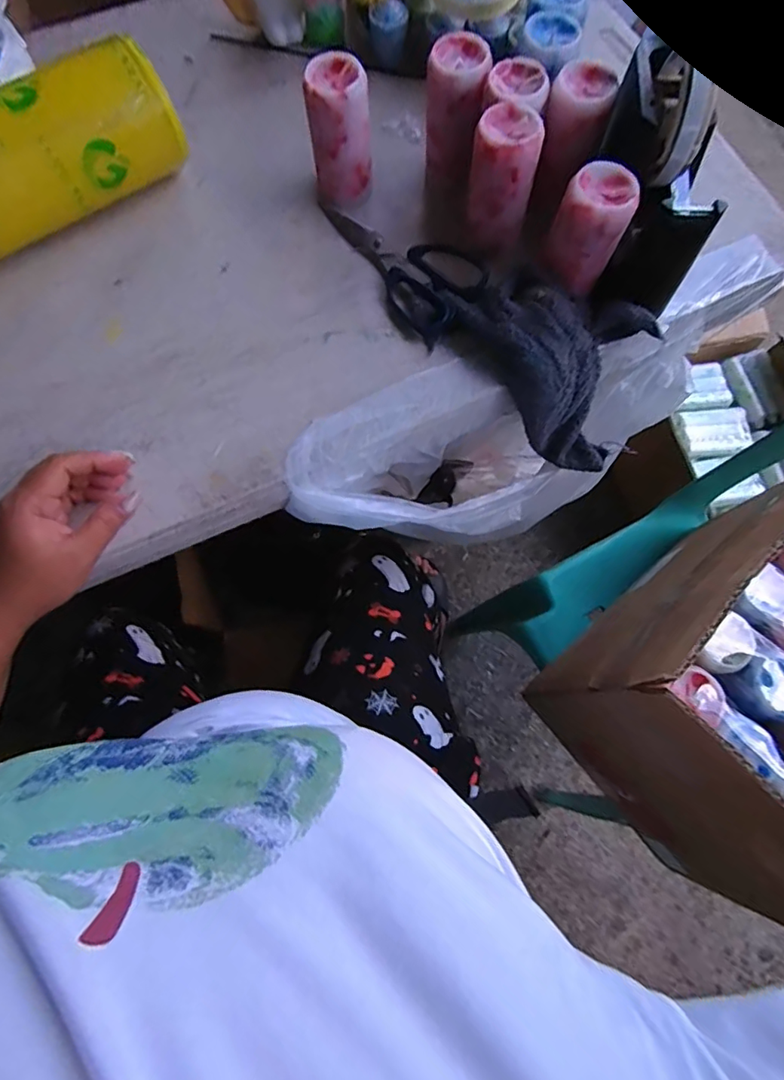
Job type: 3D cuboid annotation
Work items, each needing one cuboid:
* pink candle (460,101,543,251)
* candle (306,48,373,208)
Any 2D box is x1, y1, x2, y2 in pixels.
[{"bbox_3d":[0.086,-0.291,0.417,0.052,0.082,0.064,13,75,4],"label":"pink candle"},{"bbox_3d":[-0.045,-0.349,0.443,0.053,0.094,0.056,-4,75,-1],"label":"candle"}]

